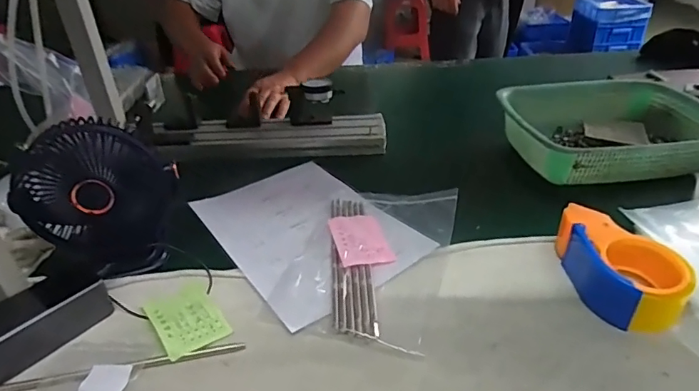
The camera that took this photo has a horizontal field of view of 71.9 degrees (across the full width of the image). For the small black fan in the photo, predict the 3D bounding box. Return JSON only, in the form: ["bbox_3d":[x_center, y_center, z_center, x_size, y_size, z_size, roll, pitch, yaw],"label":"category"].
[{"bbox_3d":[-0.280,-0.001,0.541,0.148,0.173,0.103,-23,37,-26],"label":"small black fan"}]

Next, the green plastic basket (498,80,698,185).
[{"bbox_3d":[0.384,-0.096,0.726,0.306,0.085,0.207,-9,33,-5],"label":"green plastic basket"}]

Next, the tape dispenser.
[{"bbox_3d":[0.270,0.072,0.501,0.080,0.054,0.141,-23,36,-25],"label":"tape dispenser"}]

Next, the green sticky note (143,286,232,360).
[{"bbox_3d":[-0.170,0.126,0.501,0.062,0.011,0.088,-25,37,-28],"label":"green sticky note"}]

